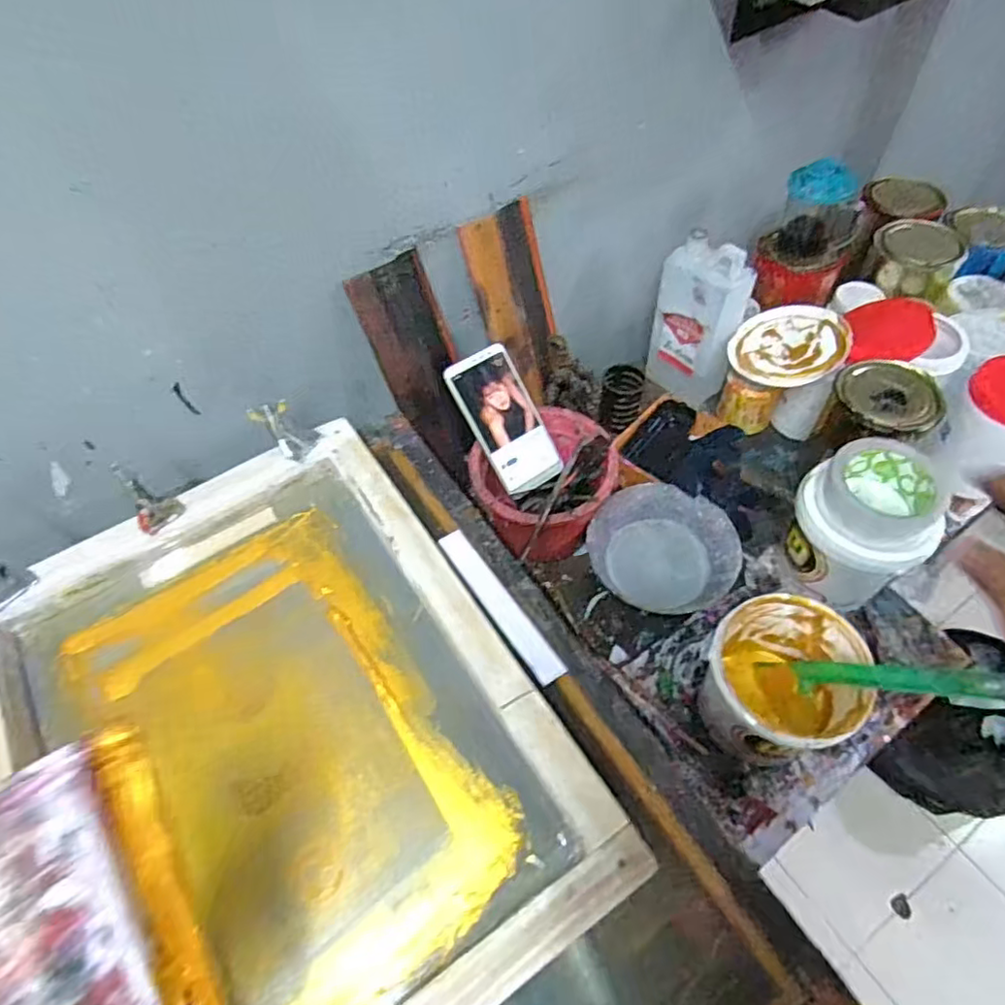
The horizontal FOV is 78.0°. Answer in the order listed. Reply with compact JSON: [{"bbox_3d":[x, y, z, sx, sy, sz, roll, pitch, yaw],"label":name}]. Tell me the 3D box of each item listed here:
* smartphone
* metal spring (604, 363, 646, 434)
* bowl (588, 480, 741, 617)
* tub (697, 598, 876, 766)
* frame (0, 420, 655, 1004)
[{"bbox_3d":[0.006,-0.091,0.677,0.080,0.010,0.153,-33,100,-21],"label":"smartphone"},{"bbox_3d":[0.163,-0.140,0.820,0.049,0.075,0.047,-2,55,2],"label":"metal spring"},{"bbox_3d":[0.174,0.055,0.690,0.155,0.058,0.143,-2,55,2],"label":"bowl"},{"bbox_3d":[0.247,0.170,0.566,0.121,0.126,0.123,-2,55,2],"label":"tub"},{"bbox_3d":[-0.174,0.168,0.461,0.362,0.049,0.460,-29,59,-19],"label":"frame"}]

